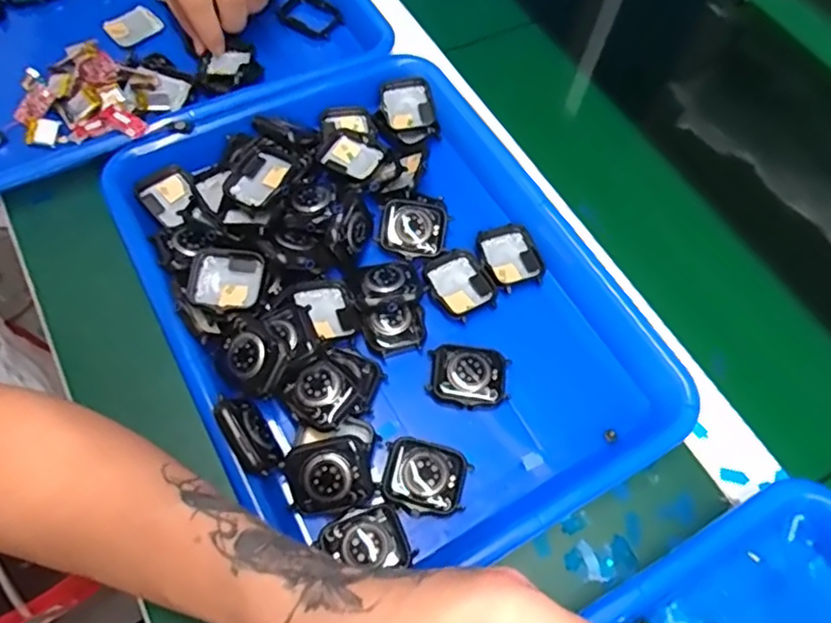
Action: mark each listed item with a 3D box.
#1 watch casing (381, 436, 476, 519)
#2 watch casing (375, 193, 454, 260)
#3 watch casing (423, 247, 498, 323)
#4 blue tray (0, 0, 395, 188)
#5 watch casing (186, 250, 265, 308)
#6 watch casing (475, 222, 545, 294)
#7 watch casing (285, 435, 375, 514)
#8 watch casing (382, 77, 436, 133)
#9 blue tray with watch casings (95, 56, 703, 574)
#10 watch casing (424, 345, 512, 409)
[{"bbox_3d":[0.006,0.090,0.341,0.045,0.015,0.037,13,62,4],"label":"watch casing"},{"bbox_3d":[-0.001,-0.057,0.415,0.047,0.014,0.041,7,62,1],"label":"watch casing"},{"bbox_3d":[0.027,-0.018,0.398,0.041,0.009,0.046,-32,68,-18],"label":"watch casing"},{"bbox_3d":[-0.217,-0.229,0.495,0.351,0.043,0.265,-24,66,-15],"label":"blue tray"},{"bbox_3d":[-0.111,-0.020,0.370,0.044,0.008,0.036,7,62,1],"label":"watch casing"},{"bbox_3d":[0.062,-0.036,0.415,0.037,0.005,0.046,-19,65,-12],"label":"watch casing"},{"bbox_3d":[-0.046,0.086,0.329,0.042,0.009,0.036,-14,82,-6],"label":"watch casing"},{"bbox_3d":[-0.005,-0.151,0.460,0.037,0.013,0.040,-14,64,-10],"label":"watch casing"},{"bbox_3d":[-0.016,-0.015,0.388,0.259,0.042,0.329,-27,67,-16],"label":"blue tray with watch casings"},{"bbox_3d":[0.031,0.038,0.370,0.047,0.014,0.036,4,62,-1],"label":"watch casing"}]

